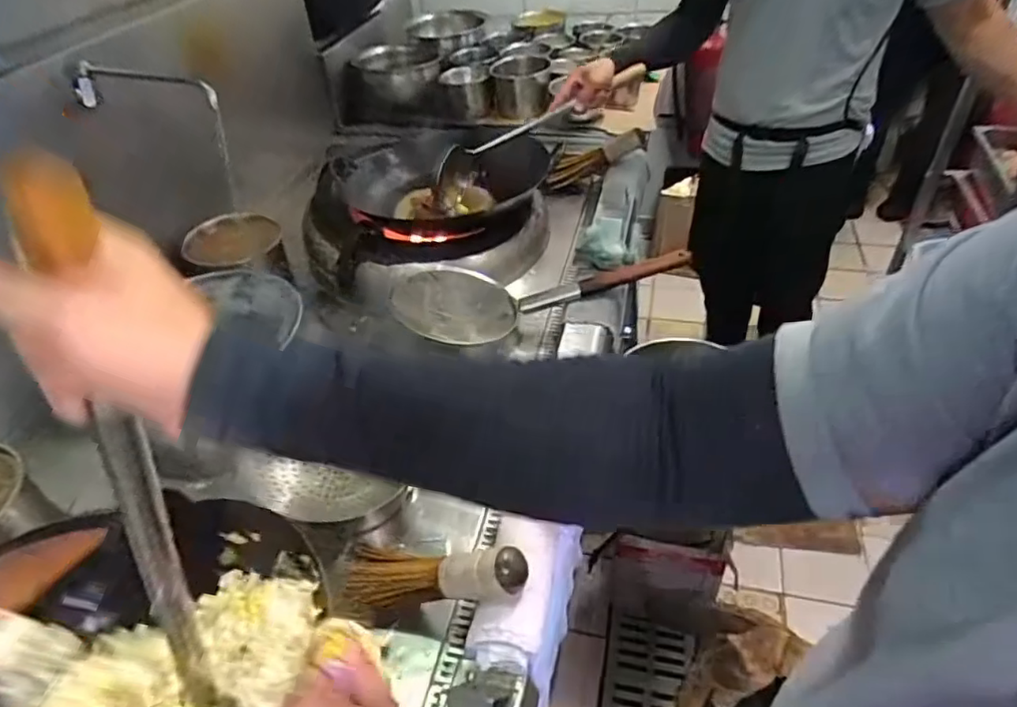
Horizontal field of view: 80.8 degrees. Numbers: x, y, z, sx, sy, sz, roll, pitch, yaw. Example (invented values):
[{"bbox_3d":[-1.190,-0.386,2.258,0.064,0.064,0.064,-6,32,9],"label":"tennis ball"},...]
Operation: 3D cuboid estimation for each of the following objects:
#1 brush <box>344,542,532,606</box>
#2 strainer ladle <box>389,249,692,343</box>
[{"bbox_3d":[-0.092,0.263,0.706,0.266,0.044,0.064,-15,35,33],"label":"brush"},{"bbox_3d":[0.044,-0.135,1.151,0.517,0.099,0.198,-16,43,-10],"label":"strainer ladle"}]

